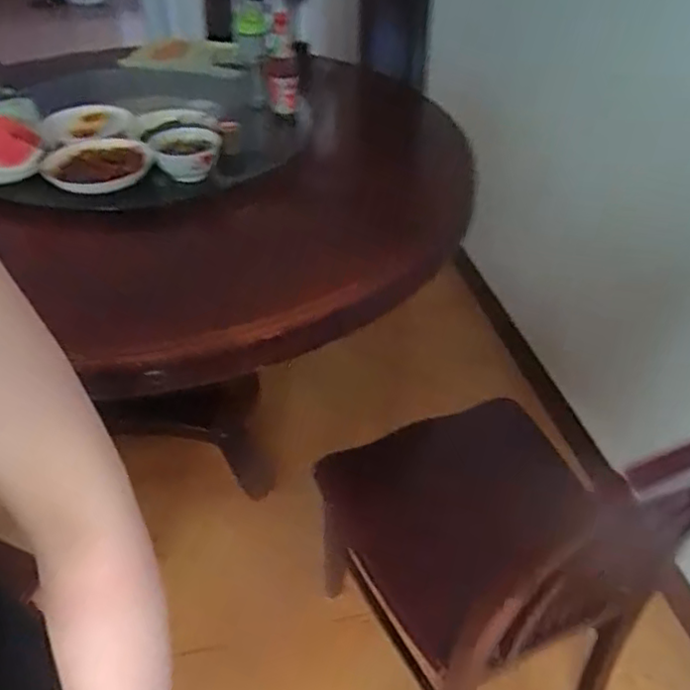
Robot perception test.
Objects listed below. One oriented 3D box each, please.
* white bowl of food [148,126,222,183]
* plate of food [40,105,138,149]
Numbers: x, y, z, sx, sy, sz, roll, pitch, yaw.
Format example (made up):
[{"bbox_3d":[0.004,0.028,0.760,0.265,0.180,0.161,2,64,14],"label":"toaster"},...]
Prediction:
[{"bbox_3d":[-0.288,-0.345,1.148,0.123,0.054,0.124,-9,41,-9],"label":"white bowl of food"},{"bbox_3d":[-0.497,-0.427,1.222,0.167,0.025,0.140,-13,42,-14],"label":"plate of food"}]

